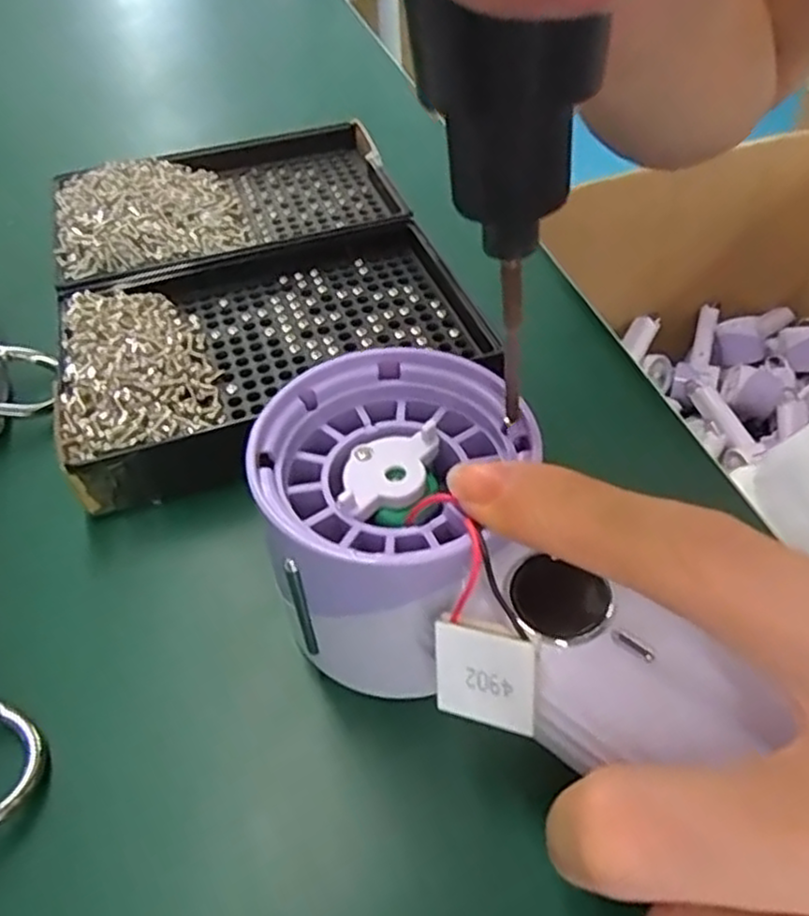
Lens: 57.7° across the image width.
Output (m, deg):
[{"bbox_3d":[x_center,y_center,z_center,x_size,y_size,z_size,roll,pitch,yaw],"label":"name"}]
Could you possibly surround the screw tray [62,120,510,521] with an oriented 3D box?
[{"bbox_3d":[-0.058,-0.074,0.276,0.135,0.023,0.179,-16,49,-10],"label":"screw tray"}]

